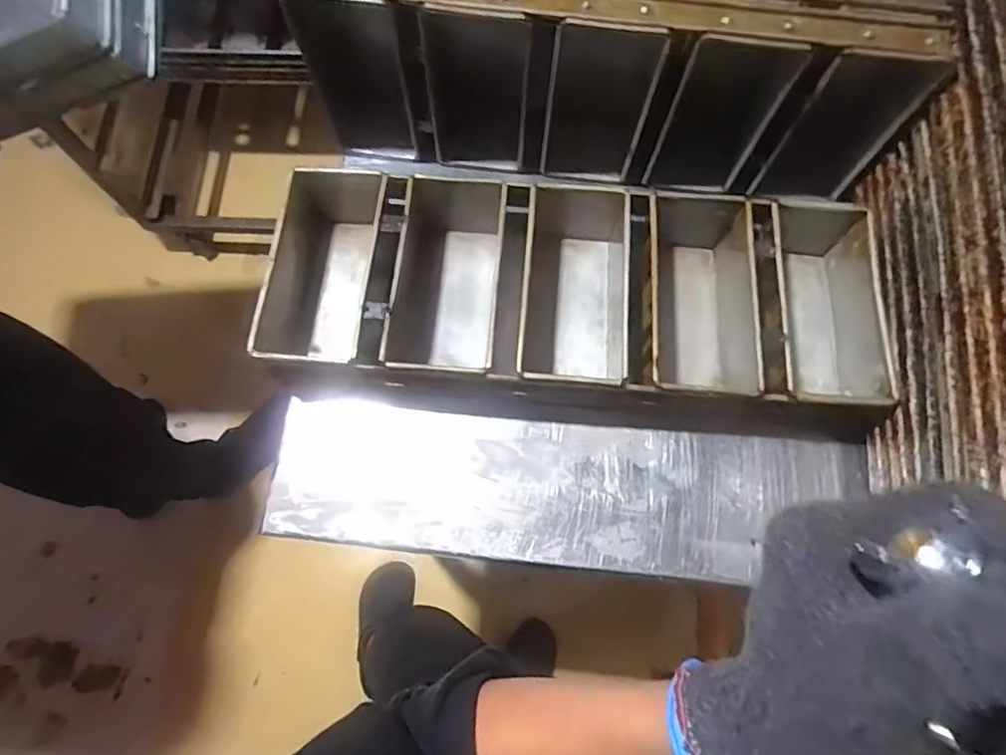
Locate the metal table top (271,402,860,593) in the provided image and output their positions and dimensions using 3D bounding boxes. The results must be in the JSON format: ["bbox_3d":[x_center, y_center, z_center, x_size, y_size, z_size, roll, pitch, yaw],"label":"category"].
[{"bbox_3d":[0.061,0.113,0.583,0.568,0.018,0.144,5,72,1],"label":"metal table top"}]

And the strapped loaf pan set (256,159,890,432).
[{"bbox_3d":[0.083,-0.094,0.600,0.598,0.107,0.237,4,72,1],"label":"strapped loaf pan set"}]

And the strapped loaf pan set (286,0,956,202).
[{"bbox_3d":[0.107,-0.295,0.614,0.586,0.239,0.117,3,72,1],"label":"strapped loaf pan set"}]

